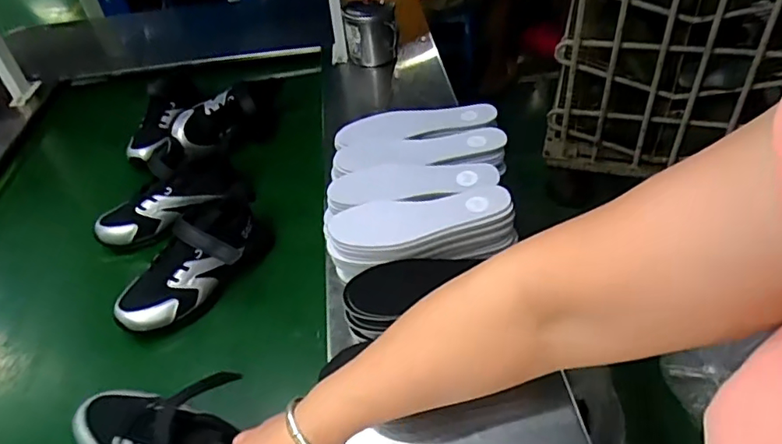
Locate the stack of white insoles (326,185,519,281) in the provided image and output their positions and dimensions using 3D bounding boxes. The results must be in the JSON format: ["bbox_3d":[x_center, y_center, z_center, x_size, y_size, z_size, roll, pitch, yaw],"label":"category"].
[{"bbox_3d":[0.036,0.012,0.647,0.214,0.054,0.082,-7,43,-2],"label":"stack of white insoles"}]

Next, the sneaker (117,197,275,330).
[{"bbox_3d":[-0.241,0.053,0.687,0.212,0.100,0.084,-34,50,-28],"label":"sneaker"}]

